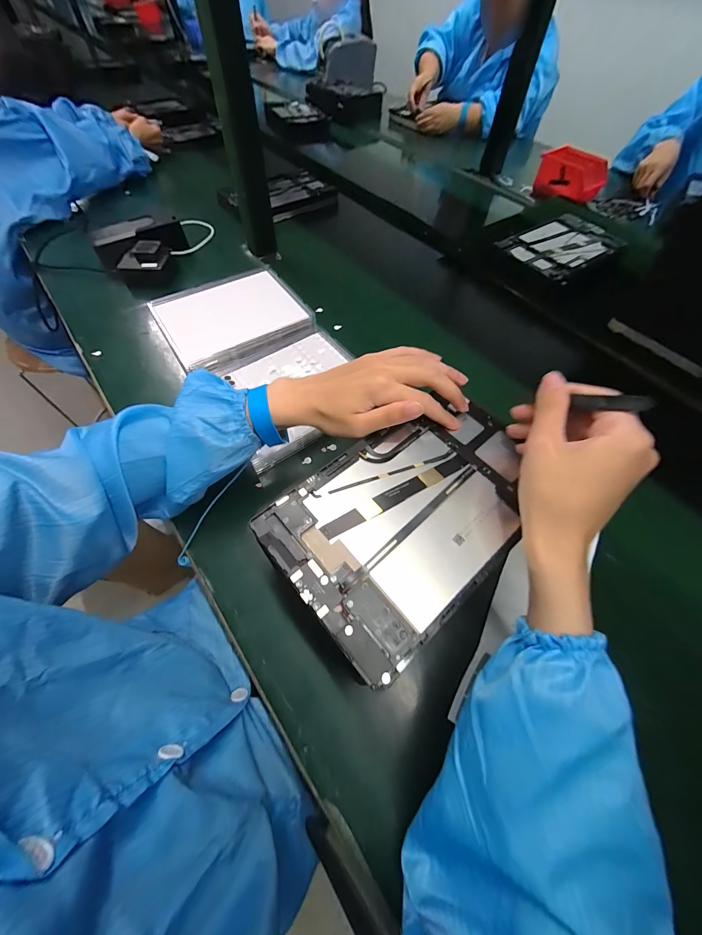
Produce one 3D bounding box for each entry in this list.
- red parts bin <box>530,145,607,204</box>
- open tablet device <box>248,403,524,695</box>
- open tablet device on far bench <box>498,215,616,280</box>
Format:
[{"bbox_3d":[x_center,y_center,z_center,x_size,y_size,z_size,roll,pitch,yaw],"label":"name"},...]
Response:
[{"bbox_3d":[0.535,-0.709,0.797,0.159,0.075,0.090,16,60,8],"label":"red parts bin"},{"bbox_3d":[0.052,0.031,0.273,0.231,0.011,0.147,-38,67,-21],"label":"open tablet device"},{"bbox_3d":[0.416,-0.442,0.648,0.233,0.013,0.144,-32,65,-19],"label":"open tablet device on far bench"}]

